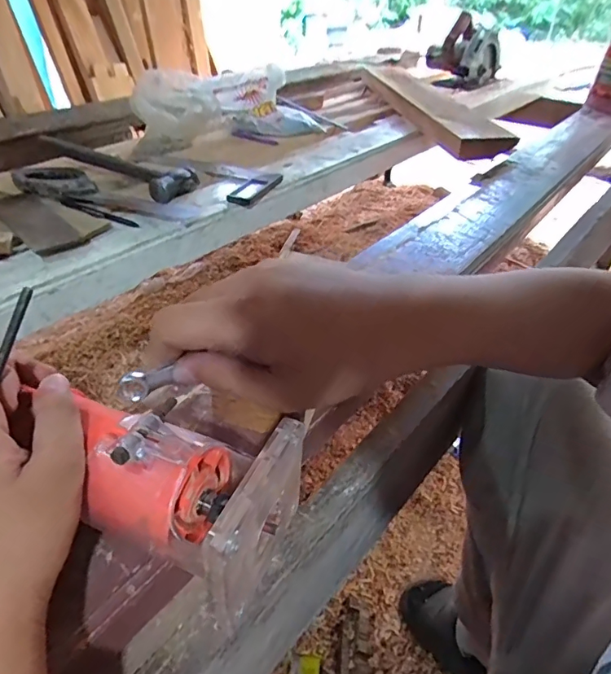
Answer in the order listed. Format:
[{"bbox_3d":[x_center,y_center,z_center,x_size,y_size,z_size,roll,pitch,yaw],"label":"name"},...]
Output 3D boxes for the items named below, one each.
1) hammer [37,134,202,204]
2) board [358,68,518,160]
[{"bbox_3d":[-0.296,-0.278,0.757,0.254,0.034,0.093,20,41,20],"label":"hammer"},{"bbox_3d":[0.286,-0.573,1.115,0.122,0.045,0.712,-1,40,-9],"label":"board"}]

